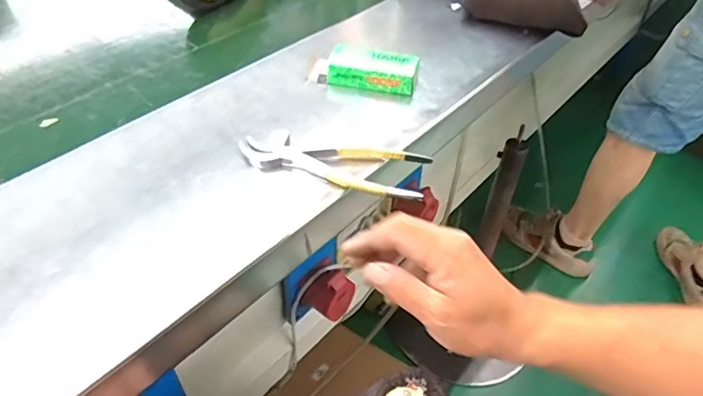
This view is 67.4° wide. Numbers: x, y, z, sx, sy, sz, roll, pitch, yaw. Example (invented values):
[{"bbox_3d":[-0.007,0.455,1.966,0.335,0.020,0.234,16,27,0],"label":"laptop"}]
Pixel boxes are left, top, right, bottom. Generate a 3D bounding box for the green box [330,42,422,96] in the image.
[{"bbox_3d":[0.027,-0.157,0.648,0.105,0.034,0.048,11,44,11],"label":"green box"}]

